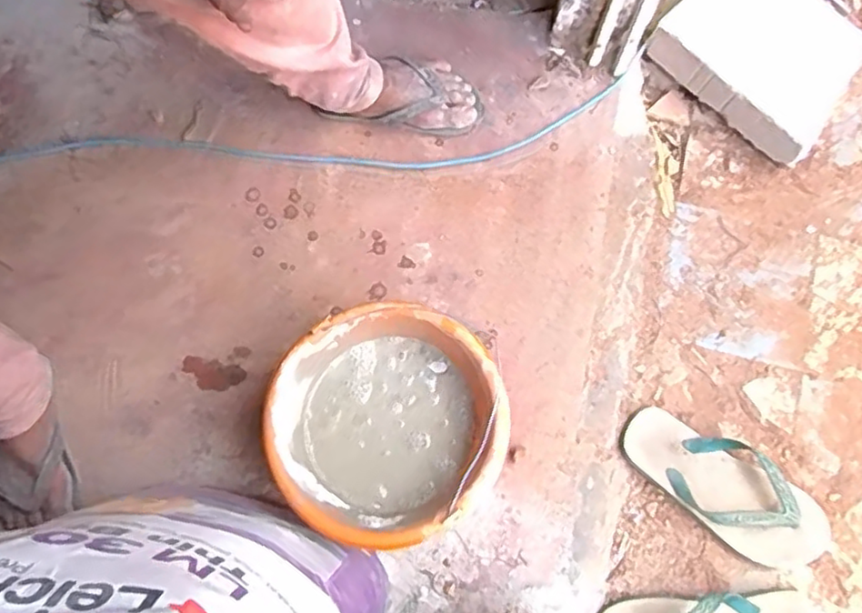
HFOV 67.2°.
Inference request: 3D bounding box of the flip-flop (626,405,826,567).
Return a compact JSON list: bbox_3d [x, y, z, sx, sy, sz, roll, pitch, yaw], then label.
[{"bbox_3d":[0.381,0.231,0.825,0.281,0.056,0.110,35,79,10],"label":"flip-flop"}]

